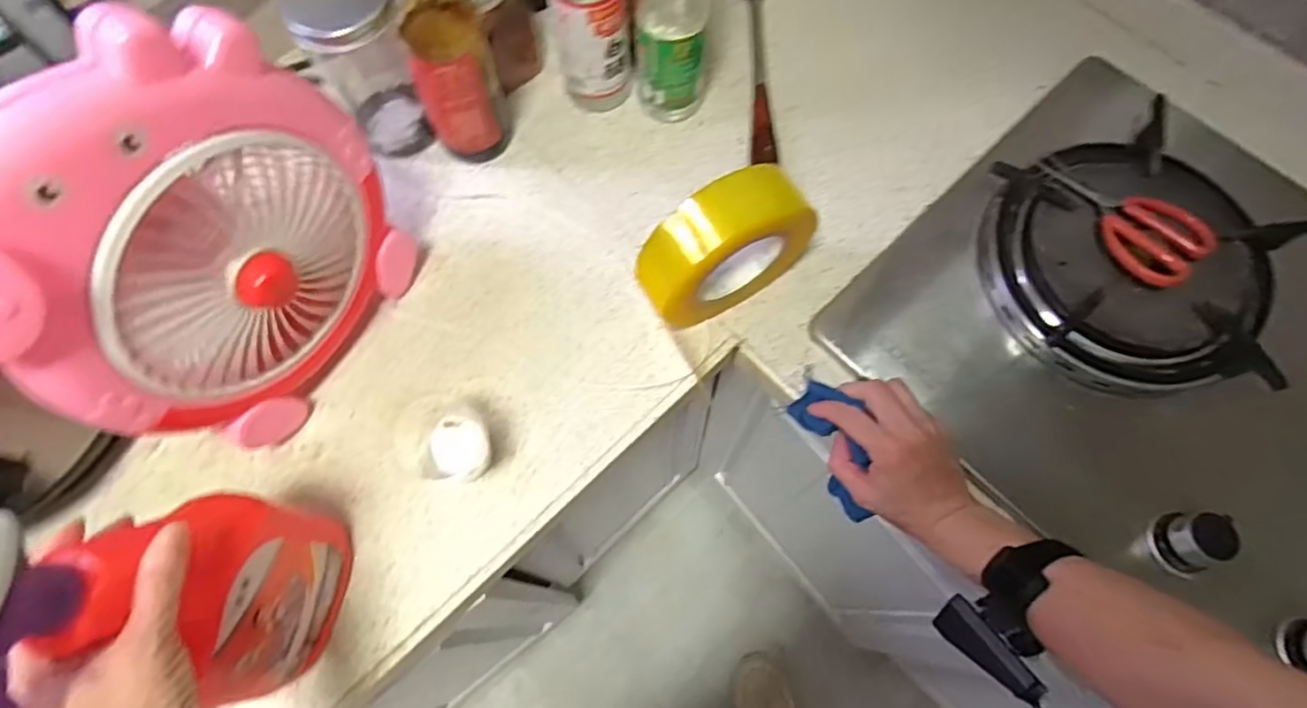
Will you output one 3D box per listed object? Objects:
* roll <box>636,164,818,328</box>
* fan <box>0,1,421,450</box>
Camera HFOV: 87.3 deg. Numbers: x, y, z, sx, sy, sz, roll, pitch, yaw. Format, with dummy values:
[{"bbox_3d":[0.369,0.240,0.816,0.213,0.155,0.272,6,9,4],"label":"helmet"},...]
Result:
[{"bbox_3d":[0.053,-0.076,0.544,0.134,0.143,0.057,-34,73,-11],"label":"roll"},{"bbox_3d":[-0.282,-0.058,0.456,0.068,0.292,0.232,32,73,12],"label":"fan"}]

